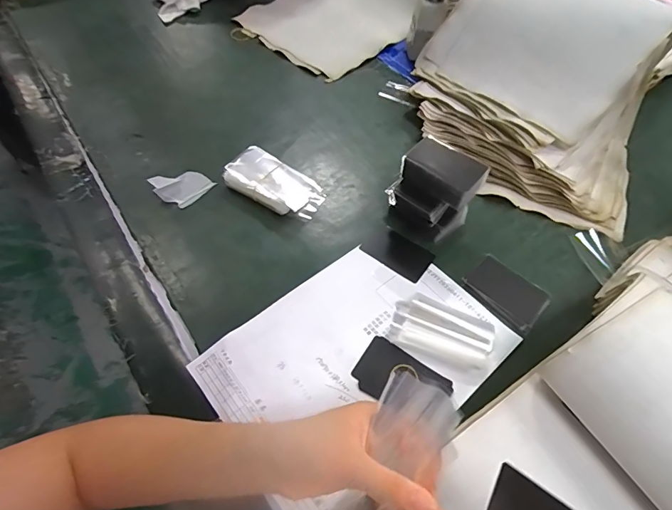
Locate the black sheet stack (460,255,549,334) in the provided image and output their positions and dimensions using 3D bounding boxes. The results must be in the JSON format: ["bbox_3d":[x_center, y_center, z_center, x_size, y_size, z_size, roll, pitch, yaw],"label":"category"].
[{"bbox_3d":[0.209,0.044,0.492,0.065,0.004,0.091,-36,64,-24],"label":"black sheet stack"}]

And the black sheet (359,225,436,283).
[{"bbox_3d":[0.080,-0.003,0.514,0.082,0.008,0.056,33,61,19],"label":"black sheet"}]

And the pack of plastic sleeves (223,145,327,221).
[{"bbox_3d":[-0.083,-0.094,0.545,0.130,0.033,0.070,29,59,16],"label":"pack of plastic sleeves"}]

